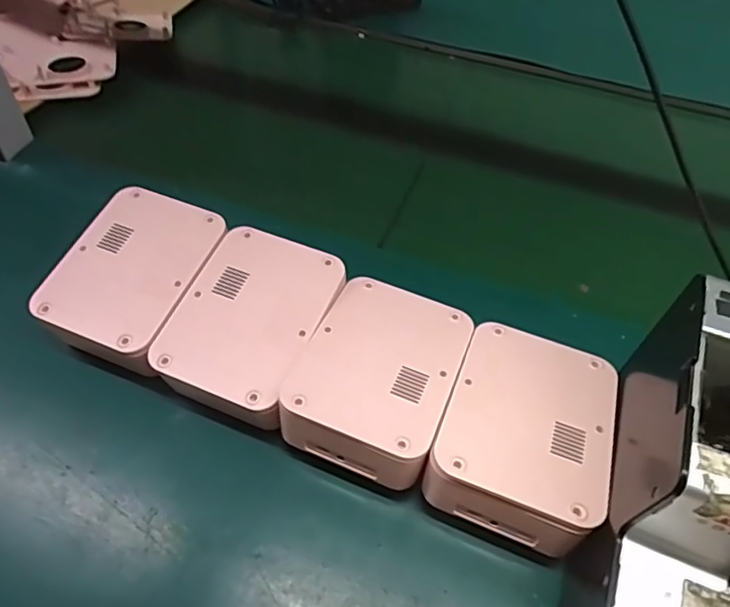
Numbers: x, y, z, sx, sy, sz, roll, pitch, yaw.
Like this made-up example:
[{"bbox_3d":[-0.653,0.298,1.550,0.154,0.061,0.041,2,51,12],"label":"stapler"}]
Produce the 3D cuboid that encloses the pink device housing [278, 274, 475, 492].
[{"bbox_3d":[0.011,0.045,0.377,0.096,0.036,0.130,19,52,13],"label":"pink device housing"}]

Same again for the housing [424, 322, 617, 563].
[{"bbox_3d":[0.101,0.077,0.353,0.096,0.040,0.127,19,52,12],"label":"housing"}]

